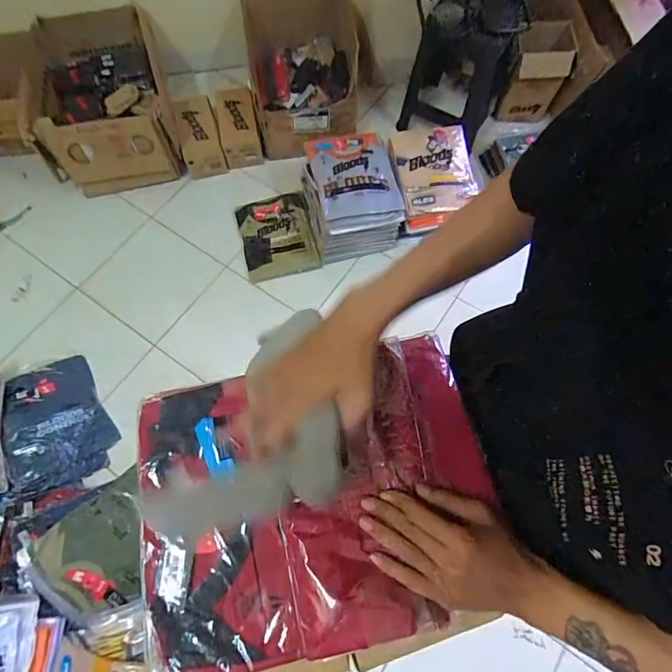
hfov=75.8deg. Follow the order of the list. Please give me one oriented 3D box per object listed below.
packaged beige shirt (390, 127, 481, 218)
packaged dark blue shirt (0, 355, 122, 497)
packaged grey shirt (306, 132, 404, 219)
[{"bbox_3d":[0.368,-0.618,1.593,0.300,0.025,0.318,-11,87,-11],"label":"packaged beige shirt"},{"bbox_3d":[-0.929,0.280,1.426,0.298,0.031,0.407,-18,71,-30],"label":"packaged dark blue shirt"},{"bbox_3d":[0.067,-0.575,1.523,0.296,0.048,0.365,-16,75,-10],"label":"packaged grey shirt"}]

